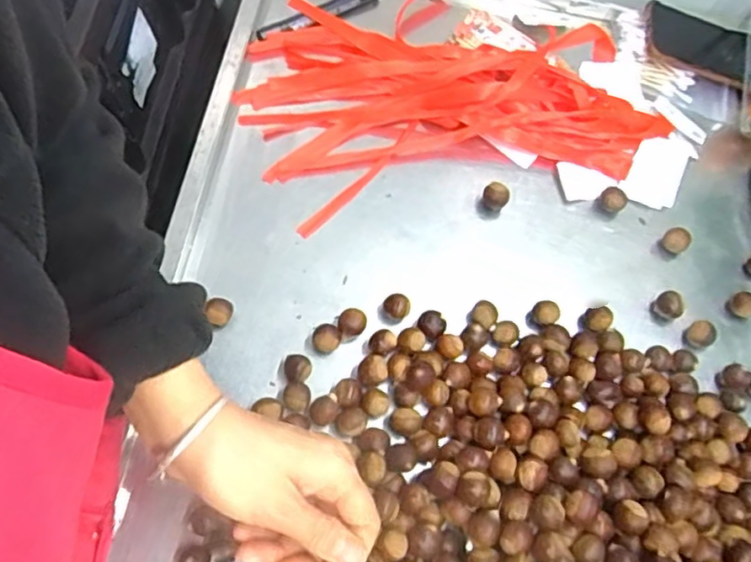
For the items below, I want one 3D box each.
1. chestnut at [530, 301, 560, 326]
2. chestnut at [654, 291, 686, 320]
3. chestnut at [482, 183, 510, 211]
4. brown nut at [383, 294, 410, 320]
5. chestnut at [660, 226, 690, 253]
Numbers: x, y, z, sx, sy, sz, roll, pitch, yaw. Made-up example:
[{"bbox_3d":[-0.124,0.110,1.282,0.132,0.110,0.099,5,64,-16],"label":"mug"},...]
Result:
[{"bbox_3d":[0.142,0.027,0.529,0.016,0.022,0.021,-32,74,-18],"label":"chestnut"},{"bbox_3d":[0.252,0.022,0.542,0.017,0.018,0.024,-33,74,-18],"label":"chestnut"},{"bbox_3d":[0.109,-0.076,0.574,0.023,0.022,0.018,19,67,2],"label":"chestnut"},{"bbox_3d":[0.018,0.021,0.519,0.022,0.017,0.015,24,67,4],"label":"brown nut"},{"bbox_3d":[0.274,-0.035,0.576,0.019,0.020,0.023,-40,75,-18],"label":"chestnut"}]

